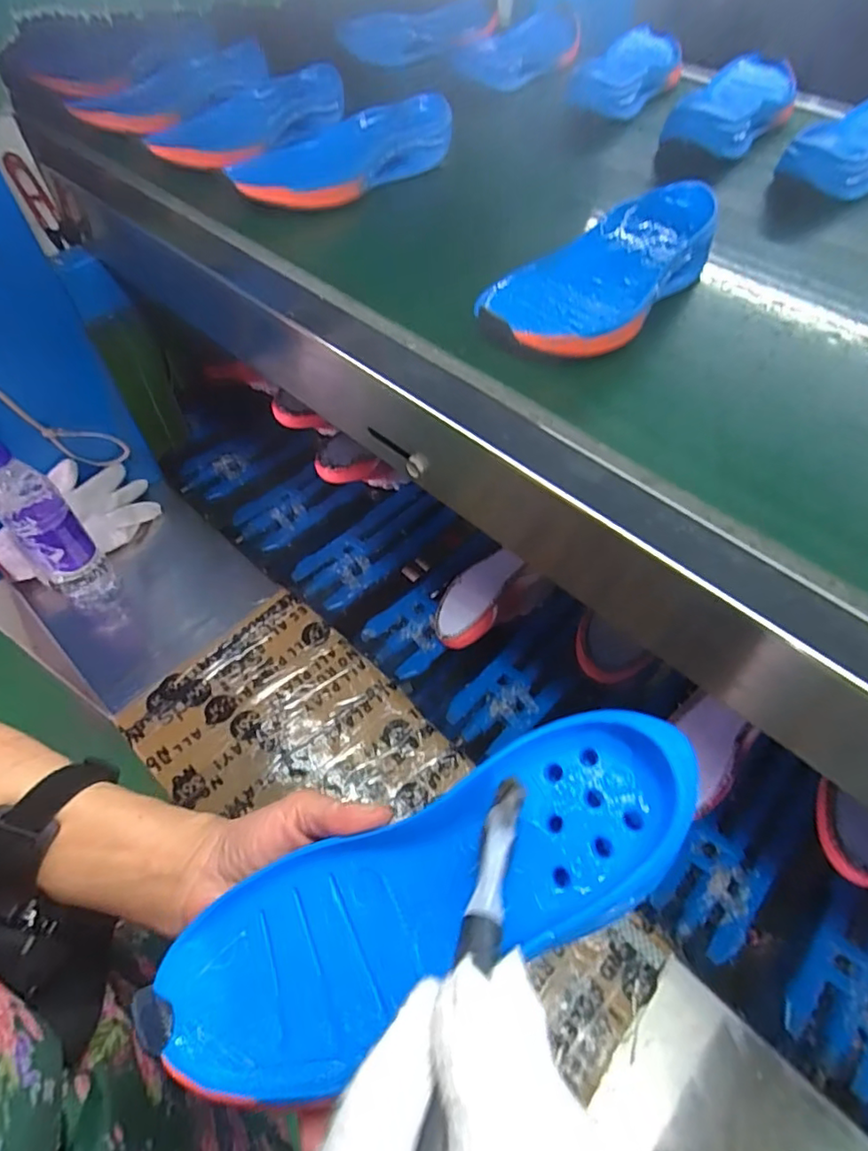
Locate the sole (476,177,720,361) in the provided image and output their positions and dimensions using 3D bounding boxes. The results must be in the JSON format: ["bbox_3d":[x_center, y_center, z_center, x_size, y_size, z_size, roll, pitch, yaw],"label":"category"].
[{"bbox_3d":[0.130,-0.219,0.434,0.232,0.052,0.085,-38,56,-26],"label":"sole"}]

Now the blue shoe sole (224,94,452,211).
[{"bbox_3d":[-0.086,-0.386,0.545,0.077,0.046,0.205,33,58,28],"label":"blue shoe sole"}]

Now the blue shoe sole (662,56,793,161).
[{"bbox_3d":[0.315,-0.486,0.616,0.086,0.045,0.242,25,55,24],"label":"blue shoe sole"}]

